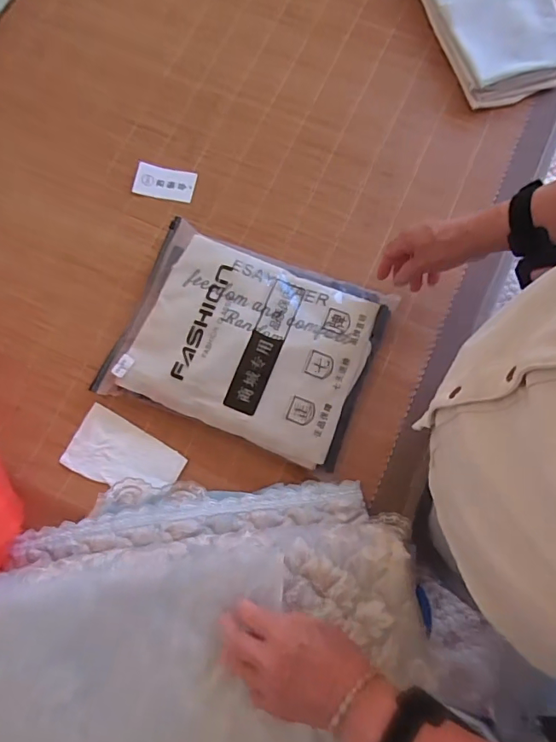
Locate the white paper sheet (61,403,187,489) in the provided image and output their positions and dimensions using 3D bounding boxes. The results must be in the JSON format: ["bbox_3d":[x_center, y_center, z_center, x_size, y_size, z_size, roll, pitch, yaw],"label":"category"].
[{"bbox_3d":[-0.202,0.114,0.647,0.149,0.004,0.086,27,77,9],"label":"white paper sheet"}]

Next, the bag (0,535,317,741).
[{"bbox_3d":[-0.167,0.324,0.480,0.413,0.091,0.276,-7,74,0],"label":"bag"}]

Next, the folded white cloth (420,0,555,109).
[{"bbox_3d":[0.343,-0.577,0.786,0.190,0.057,0.311,-16,75,-3],"label":"folded white cloth"}]

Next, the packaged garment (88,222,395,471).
[{"bbox_3d":[-0.048,-0.045,0.659,0.337,0.051,0.250,19,76,7],"label":"packaged garment"}]

